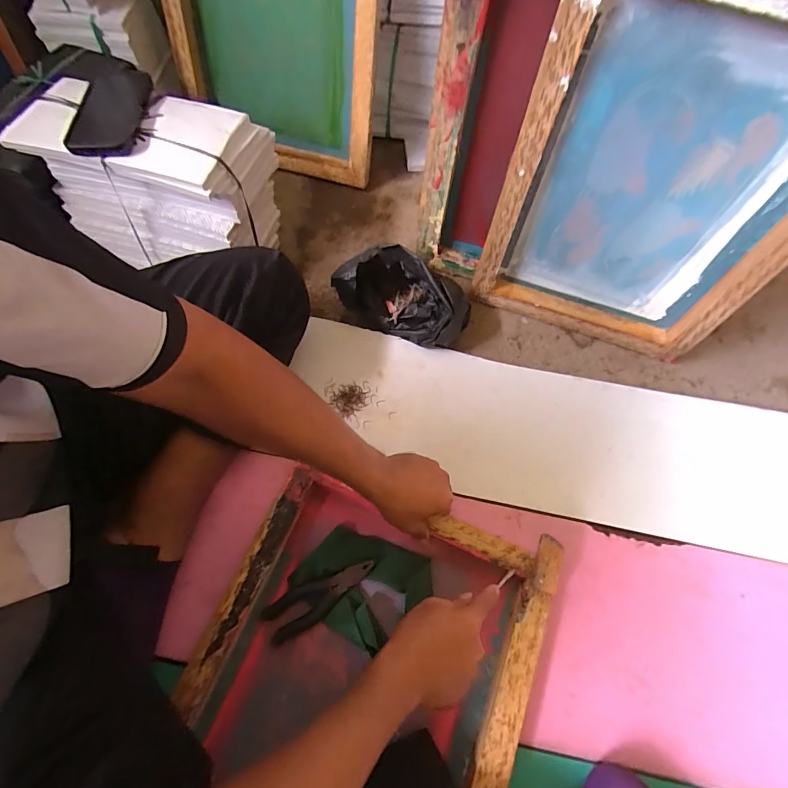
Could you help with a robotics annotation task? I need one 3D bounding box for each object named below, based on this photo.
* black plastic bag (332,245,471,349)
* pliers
[{"bbox_3d":[0.020,-0.159,0.697,0.208,0.102,0.116,23,68,9],"label":"black plastic bag"},{"bbox_3d":[-0.093,0.262,0.541,0.147,0.012,0.046,-26,69,-12],"label":"pliers"}]

